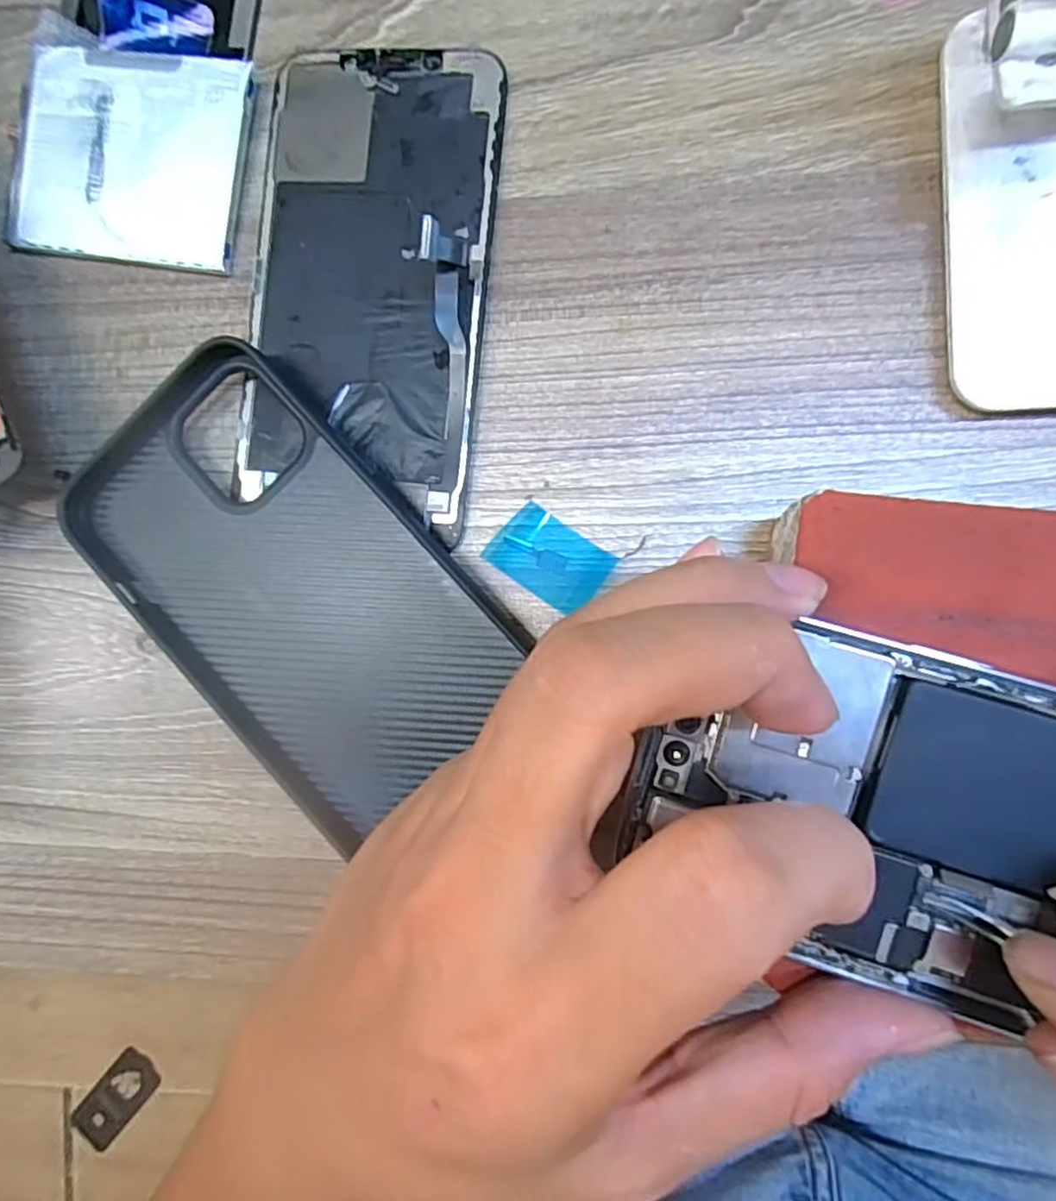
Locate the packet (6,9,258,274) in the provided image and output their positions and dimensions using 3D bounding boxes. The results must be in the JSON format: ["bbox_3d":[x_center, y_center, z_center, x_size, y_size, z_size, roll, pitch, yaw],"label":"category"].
[{"bbox_3d":[-0.128,-0.144,0.217,0.075,0.009,0.069,10,90,8],"label":"packet"}]

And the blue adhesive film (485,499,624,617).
[{"bbox_3d":[0.007,-0.012,0.201,0.034,0.004,0.023,36,94,7],"label":"blue adhesive film"}]

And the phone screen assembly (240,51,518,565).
[{"bbox_3d":[-0.049,-0.098,0.206,0.074,0.011,0.143,6,89,8],"label":"phone screen assembly"}]

